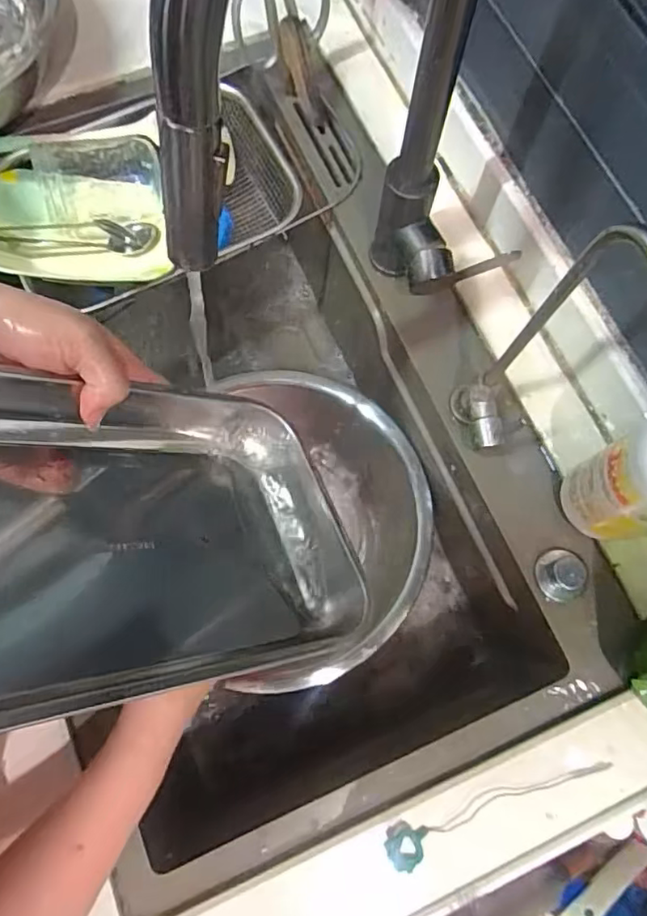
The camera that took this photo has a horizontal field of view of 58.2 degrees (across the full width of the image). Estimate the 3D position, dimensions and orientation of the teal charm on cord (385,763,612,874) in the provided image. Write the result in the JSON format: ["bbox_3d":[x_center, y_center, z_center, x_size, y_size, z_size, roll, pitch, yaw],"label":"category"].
[{"bbox_3d":[0.130,0.257,0.432,0.178,0.008,0.025,-22,75,-7],"label":"teal charm on cord"}]

